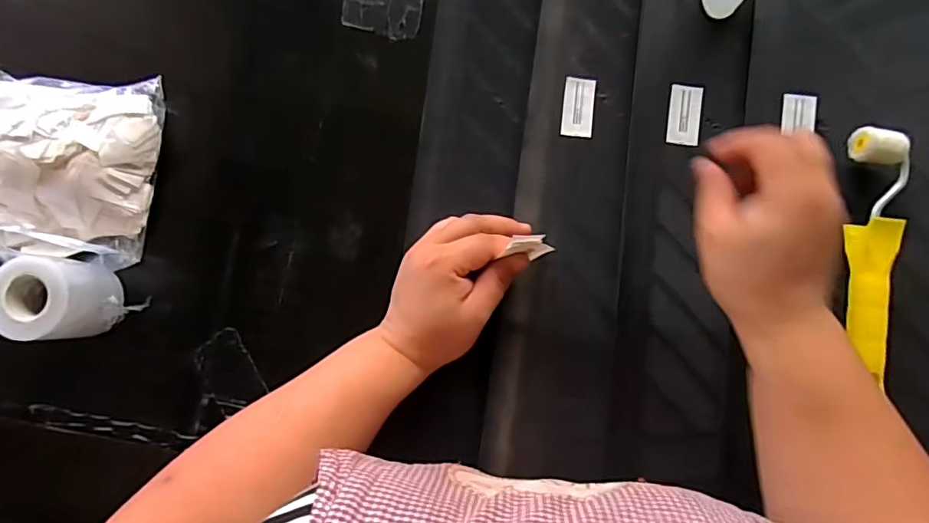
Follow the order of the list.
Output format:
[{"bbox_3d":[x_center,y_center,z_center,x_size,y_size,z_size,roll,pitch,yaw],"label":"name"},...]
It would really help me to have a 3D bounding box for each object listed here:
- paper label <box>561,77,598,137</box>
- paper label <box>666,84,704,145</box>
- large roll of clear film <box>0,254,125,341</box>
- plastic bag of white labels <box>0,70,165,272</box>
[{"bbox_3d":[0.098,-0.132,0.455,0.026,0.004,0.051,7,84,2],"label":"paper label"},{"bbox_3d":[0.184,-0.123,0.443,0.026,0.004,0.051,8,84,2],"label":"paper label"},{"bbox_3d":[-0.320,0.030,0.421,0.071,0.059,0.063,6,84,2],"label":"large roll of clear film"},{"bbox_3d":[-0.350,-0.082,0.450,0.167,0.048,0.164,4,84,2],"label":"plastic bag of white labels"}]

